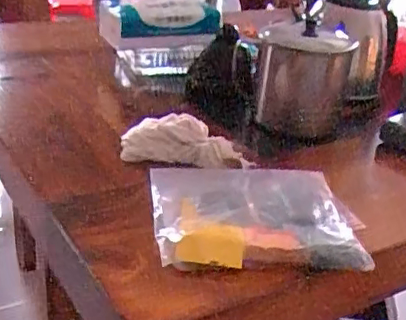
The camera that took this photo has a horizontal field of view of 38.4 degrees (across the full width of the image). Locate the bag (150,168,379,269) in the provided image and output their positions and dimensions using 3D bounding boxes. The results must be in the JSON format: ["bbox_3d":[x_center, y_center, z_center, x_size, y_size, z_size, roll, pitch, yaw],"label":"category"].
[{"bbox_3d":[0.044,0.043,0.524,0.176,0.021,0.156,3,27,-5],"label":"bag"}]

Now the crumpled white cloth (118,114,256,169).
[{"bbox_3d":[-0.017,-0.020,0.618,0.138,0.047,0.049,7,27,1],"label":"crumpled white cloth"}]

